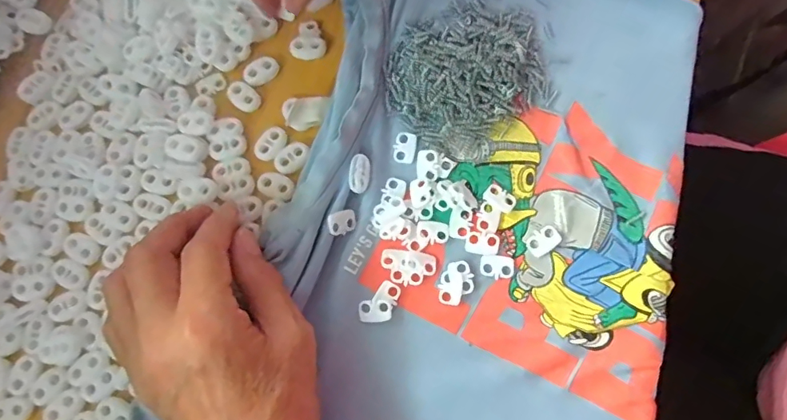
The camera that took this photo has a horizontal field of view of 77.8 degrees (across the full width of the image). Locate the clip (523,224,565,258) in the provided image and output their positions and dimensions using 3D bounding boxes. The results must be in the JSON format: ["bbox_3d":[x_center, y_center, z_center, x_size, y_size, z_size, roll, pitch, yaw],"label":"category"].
[{"bbox_3d":[0.086,0.017,0.278,0.019,0.004,0.014,-35,78,-6],"label":"clip"}]

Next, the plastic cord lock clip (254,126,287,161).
[{"bbox_3d":[-0.074,-0.040,0.295,0.015,0.004,0.022,29,79,8],"label":"plastic cord lock clip"}]

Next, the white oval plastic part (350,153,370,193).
[{"bbox_3d":[-0.020,-0.021,0.285,0.011,0.011,0.022,-1,77,1],"label":"white oval plastic part"}]

